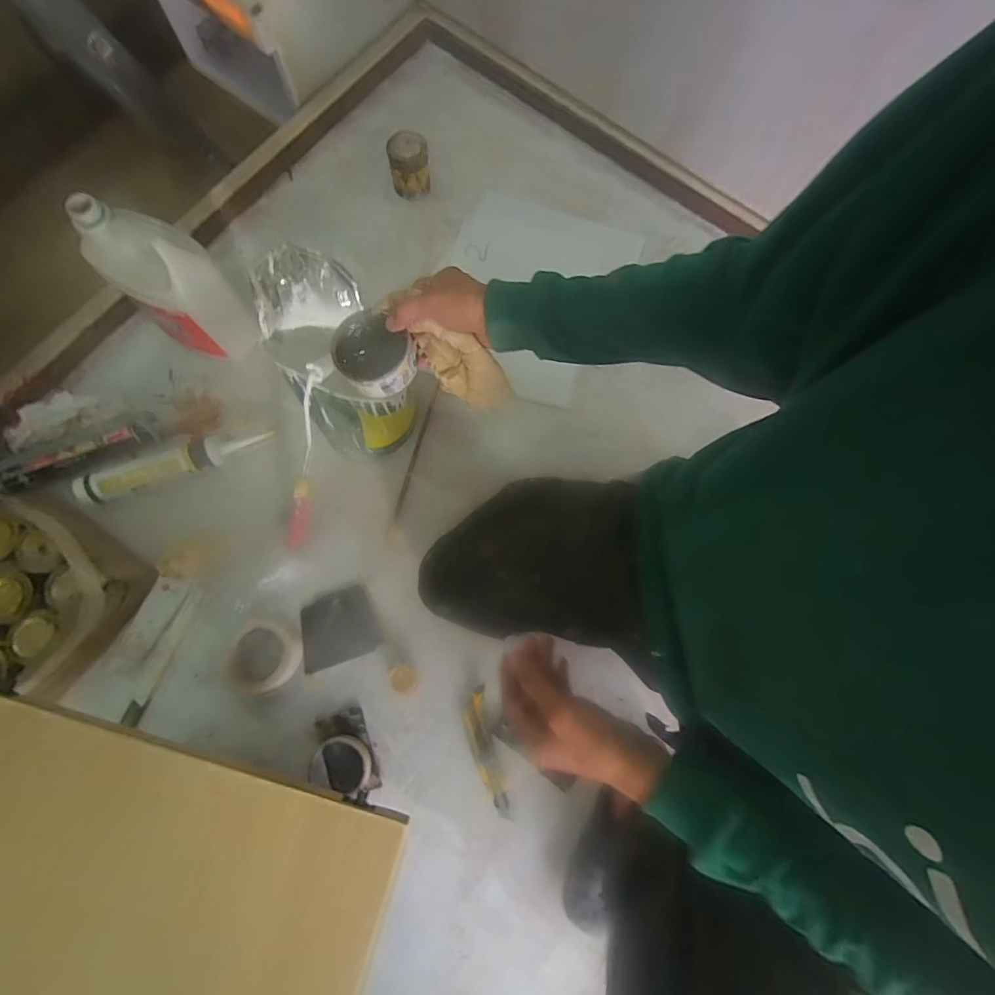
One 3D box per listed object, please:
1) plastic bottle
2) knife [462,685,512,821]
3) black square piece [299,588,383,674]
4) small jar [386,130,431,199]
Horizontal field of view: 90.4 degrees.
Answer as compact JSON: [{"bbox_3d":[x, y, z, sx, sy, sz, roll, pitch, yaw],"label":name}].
[{"bbox_3d":[-0.483,-0.312,0.753,0.166,0.230,0.108,30,78,6],"label":"plastic bottle"},{"bbox_3d":[-0.020,0.378,0.732,0.039,0.014,0.178,-13,78,-4],"label":"knife"},{"bbox_3d":[-0.251,0.204,0.776,0.115,0.008,0.104,-17,78,-5],"label":"black square piece"},{"bbox_3d":[-0.159,-0.600,0.904,0.069,0.099,0.069,0,77,-2],"label":"small jar"}]

